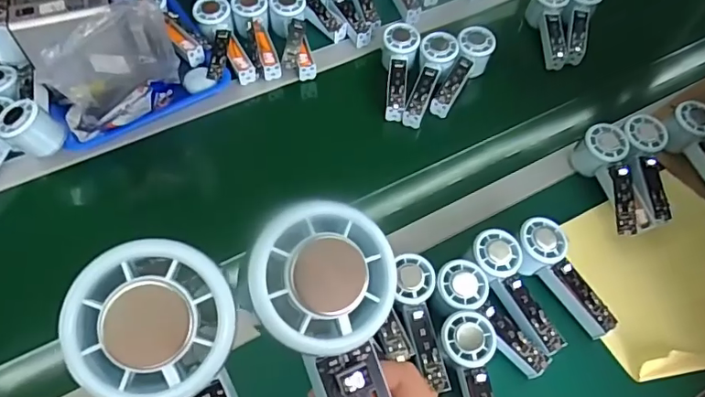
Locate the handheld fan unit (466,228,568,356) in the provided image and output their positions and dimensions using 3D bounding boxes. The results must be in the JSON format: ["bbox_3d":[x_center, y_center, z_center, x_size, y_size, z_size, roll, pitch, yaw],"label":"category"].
[{"bbox_3d":[0.189,0.109,0.591,0.055,0.027,0.149,-24,78,-17],"label":"handheld fan unit"}]

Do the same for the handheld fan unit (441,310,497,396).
[{"bbox_3d":[0.132,0.198,0.539,0.054,0.033,0.150,-7,75,-8],"label":"handheld fan unit"}]

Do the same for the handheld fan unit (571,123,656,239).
[{"bbox_3d":[0.351,-0.026,0.682,0.050,0.058,0.148,-7,58,-7],"label":"handheld fan unit"}]

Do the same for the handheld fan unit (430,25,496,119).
[{"bbox_3d":[0.166,-0.192,0.779,0.052,0.042,0.154,28,78,14],"label":"handheld fan unit"}]

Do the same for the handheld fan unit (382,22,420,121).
[{"bbox_3d":[0.072,-0.192,0.781,0.055,0.049,0.157,4,73,-1],"label":"handheld fan unit"}]

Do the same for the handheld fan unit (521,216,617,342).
[{"bbox_3d":[0.248,0.093,0.605,0.067,0.037,0.161,-29,81,-20],"label":"handheld fan unit"}]

